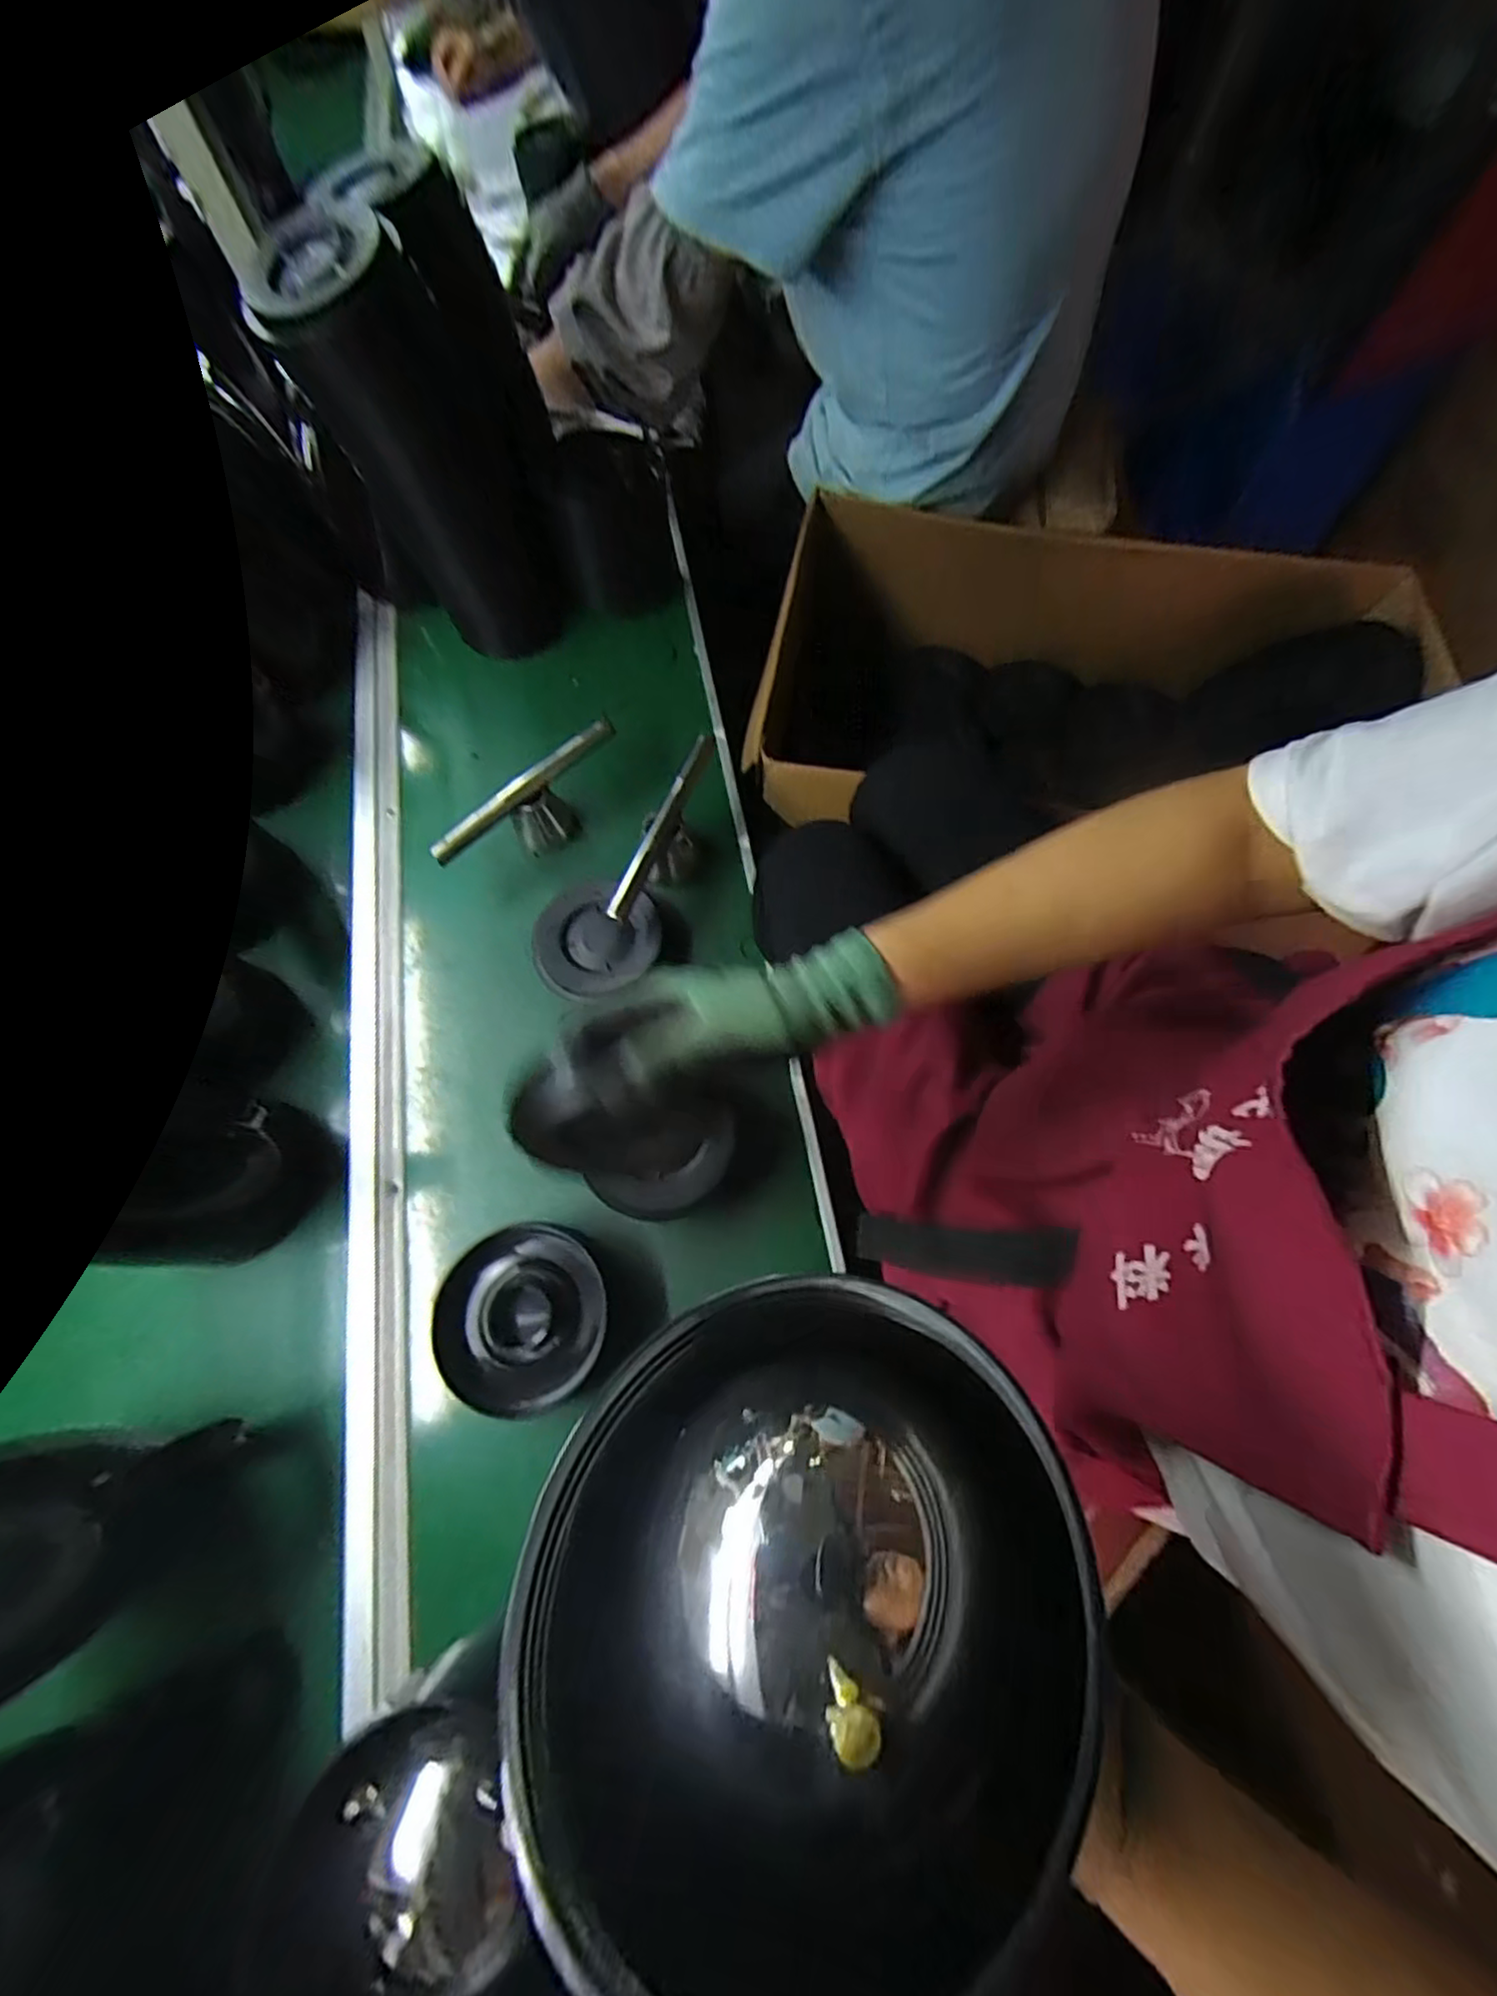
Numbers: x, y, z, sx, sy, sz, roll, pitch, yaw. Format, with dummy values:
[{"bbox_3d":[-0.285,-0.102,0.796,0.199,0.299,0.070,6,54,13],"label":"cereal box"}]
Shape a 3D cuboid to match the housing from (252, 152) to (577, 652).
[{"bbox_3d":[-0.281,-0.527,0.630,0.176,0.298,0.205,-19,71,-5],"label":"housing"}]

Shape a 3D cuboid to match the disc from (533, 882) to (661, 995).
[{"bbox_3d":[-0.135,-0.052,0.591,0.110,0.033,0.103,-1,70,2],"label":"disc"}]

